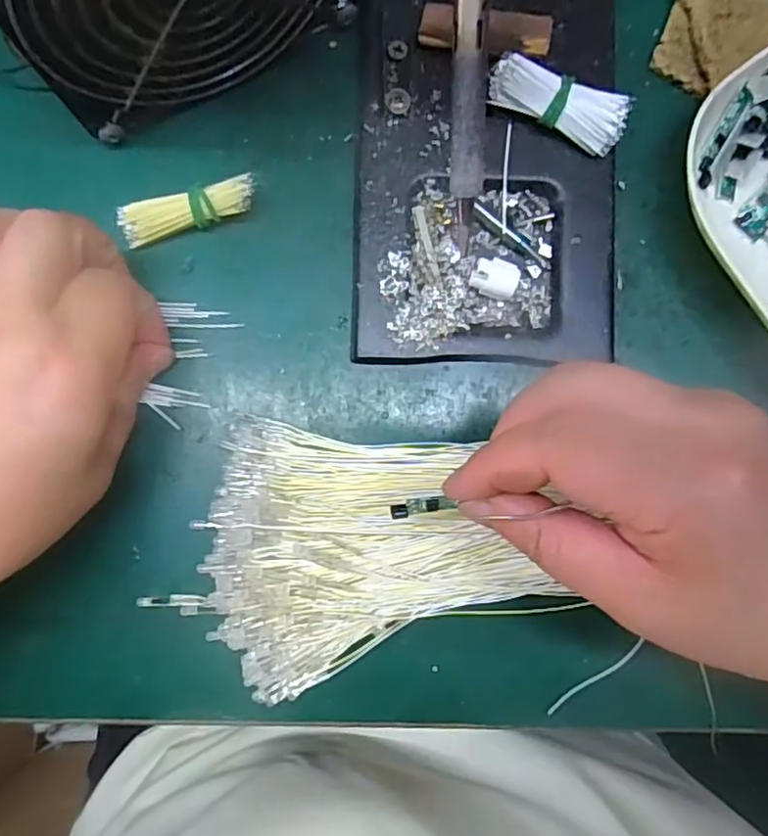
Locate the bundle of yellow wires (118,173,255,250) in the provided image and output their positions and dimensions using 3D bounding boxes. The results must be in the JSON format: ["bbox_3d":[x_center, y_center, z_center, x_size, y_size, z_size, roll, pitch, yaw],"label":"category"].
[{"bbox_3d":[-0.074,-0.079,0.244,0.052,0.017,0.013,-16,88,-2],"label":"bundle of yellow wires"}]

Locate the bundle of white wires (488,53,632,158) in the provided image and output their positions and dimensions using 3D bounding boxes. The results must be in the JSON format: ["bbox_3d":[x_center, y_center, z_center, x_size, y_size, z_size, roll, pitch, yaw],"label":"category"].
[{"bbox_3d":[0.064,-0.117,0.237,0.051,0.018,0.017,25,87,0],"label":"bundle of white wires"}]

